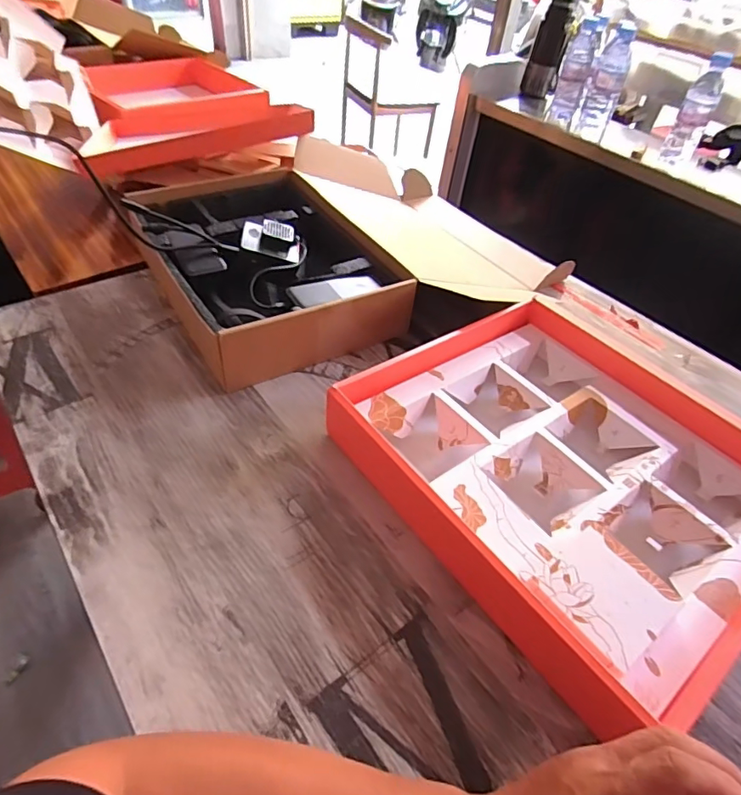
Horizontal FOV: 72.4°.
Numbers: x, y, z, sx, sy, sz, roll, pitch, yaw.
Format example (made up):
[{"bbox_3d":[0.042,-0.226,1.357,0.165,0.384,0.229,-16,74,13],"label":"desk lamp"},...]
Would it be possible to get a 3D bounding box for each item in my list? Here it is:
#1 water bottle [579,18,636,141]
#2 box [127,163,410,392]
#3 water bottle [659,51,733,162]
[{"bbox_3d":[0.499,-0.661,1.076,0.065,0.198,0.053,17,47,10],"label":"water bottle"},{"bbox_3d":[-0.148,-0.187,0.700,0.260,0.081,0.365,-22,52,-25],"label":"box"},{"bbox_3d":[0.600,-0.532,0.939,0.053,0.174,0.069,-2,48,-2],"label":"water bottle"}]

